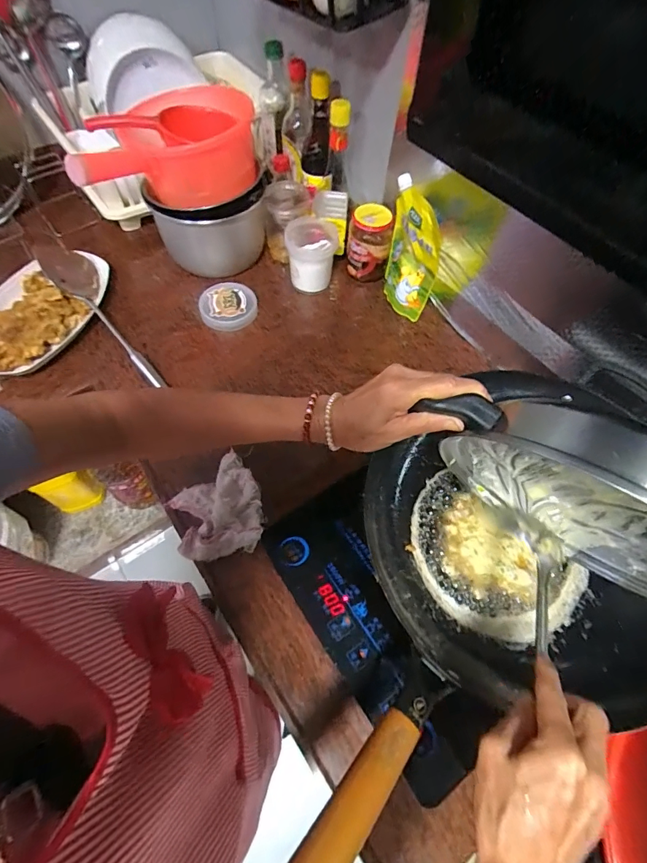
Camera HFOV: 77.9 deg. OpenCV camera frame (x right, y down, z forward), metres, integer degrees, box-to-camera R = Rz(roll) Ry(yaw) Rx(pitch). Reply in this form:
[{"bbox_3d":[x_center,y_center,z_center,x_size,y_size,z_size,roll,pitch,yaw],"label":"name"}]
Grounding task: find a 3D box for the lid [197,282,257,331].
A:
[{"bbox_3d":[-0.177,-0.233,0.742,0.101,0.030,0.092,1,60,-1],"label":"lid"}]

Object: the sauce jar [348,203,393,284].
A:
[{"bbox_3d":[0.084,-0.350,0.763,0.077,0.133,0.061,0,60,-2],"label":"sauce jar"}]

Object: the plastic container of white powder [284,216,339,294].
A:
[{"bbox_3d":[-0.017,-0.335,0.768,0.105,0.097,0.091,-3,60,-4],"label":"plastic container of white powder"}]

